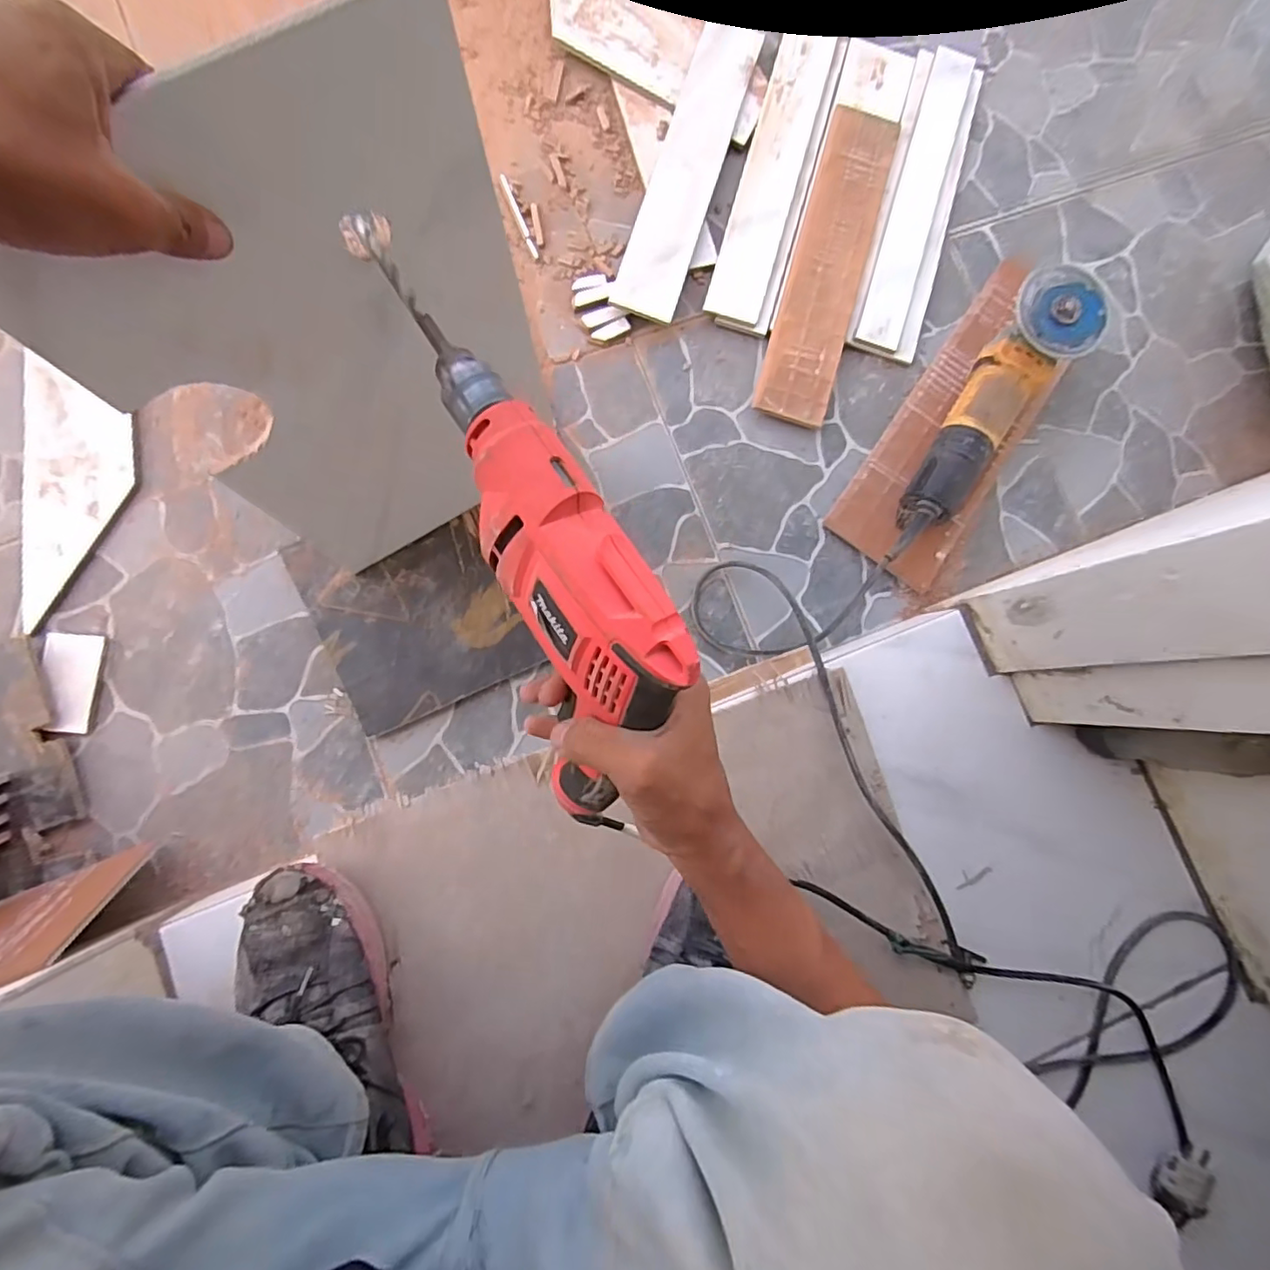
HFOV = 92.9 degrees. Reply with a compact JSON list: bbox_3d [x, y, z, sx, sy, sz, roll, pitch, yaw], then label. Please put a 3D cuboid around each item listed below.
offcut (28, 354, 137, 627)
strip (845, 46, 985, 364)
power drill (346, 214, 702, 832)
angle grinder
[{"bbox_3d":[-0.566,-0.143,0.614,0.091,0.014,0.257,0,86,-16],"label":"offcut"},{"bbox_3d":[0.333,-0.512,0.712,0.087,0.021,0.400,17,83,-3],"label":"strip"},{"bbox_3d":[-0.068,-0.080,0.331,0.085,0.113,0.316,-26,86,-6],"label":"power drill"},{"bbox_3d":[0.360,-0.216,0.634,0.089,0.105,0.334,34,83,0],"label":"angle grinder"}]

